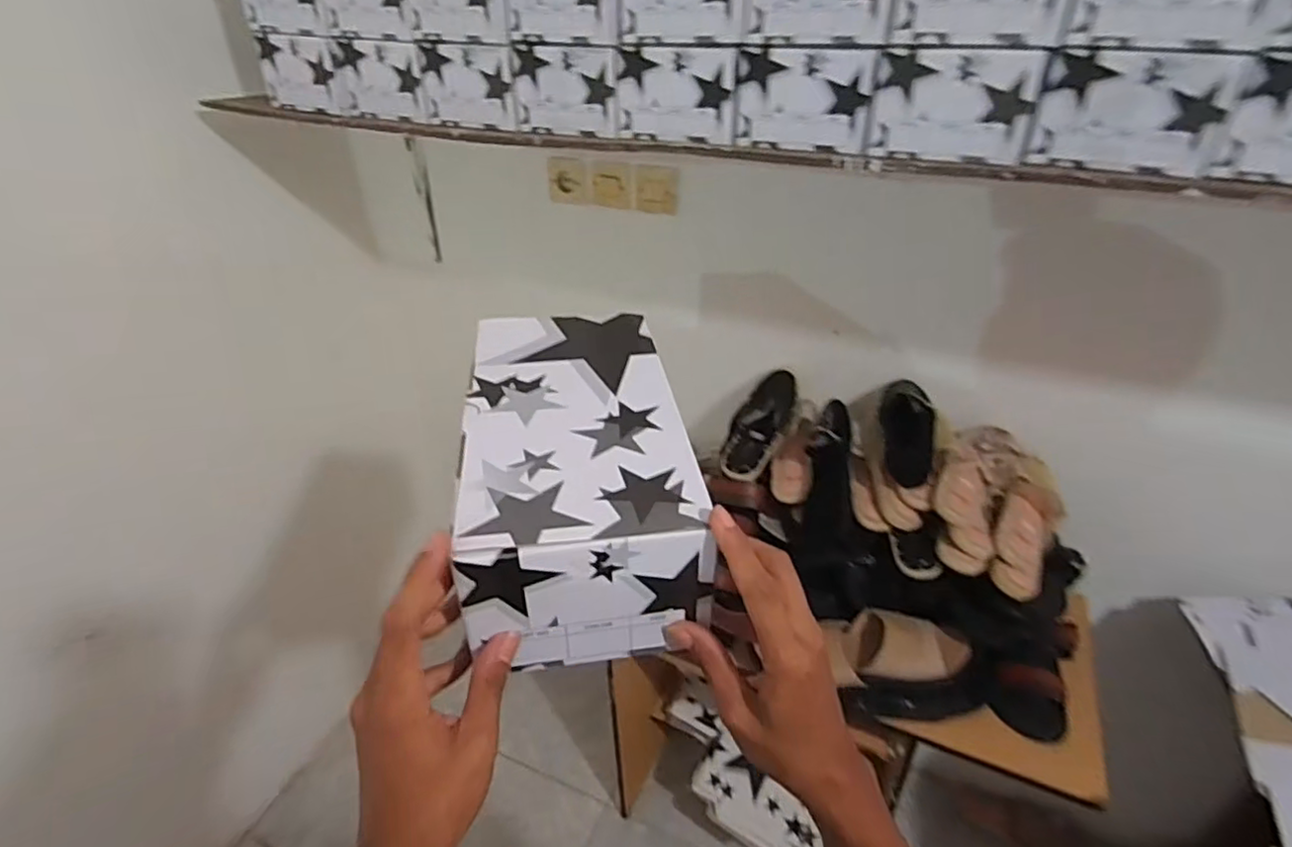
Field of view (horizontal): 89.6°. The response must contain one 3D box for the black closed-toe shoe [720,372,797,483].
[{"bbox_3d":[0.200,-0.005,1.130,0.093,0.048,0.240,16,55,21],"label":"black closed-toe shoe"}]

